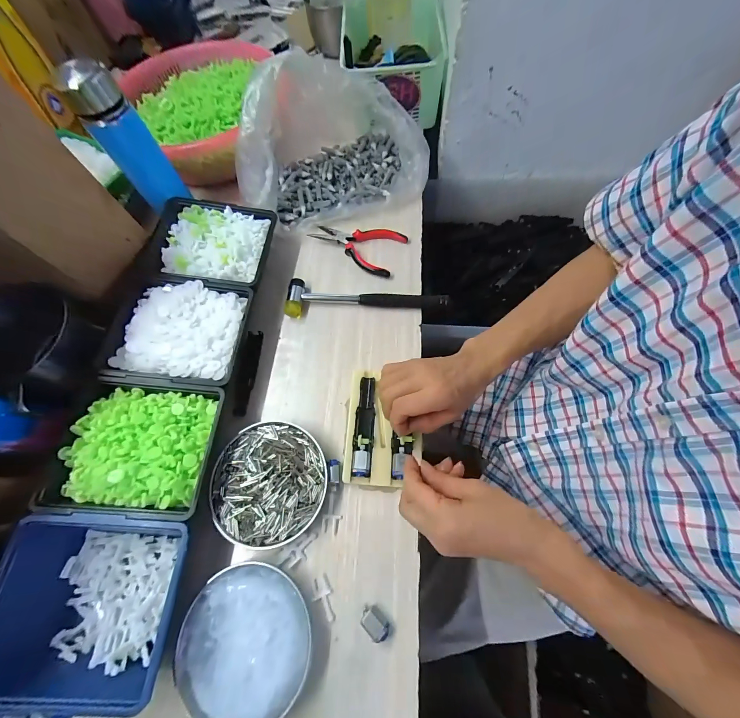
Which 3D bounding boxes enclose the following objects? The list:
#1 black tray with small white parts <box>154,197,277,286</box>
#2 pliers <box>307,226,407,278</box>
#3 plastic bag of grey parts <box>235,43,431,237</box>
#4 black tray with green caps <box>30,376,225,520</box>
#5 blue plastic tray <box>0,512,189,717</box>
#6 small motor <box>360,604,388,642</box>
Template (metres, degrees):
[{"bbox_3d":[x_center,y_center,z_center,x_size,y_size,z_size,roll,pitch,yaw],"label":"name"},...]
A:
[{"bbox_3d":[-0.233,-0.167,0.477,0.153,0.047,0.142,4,67,2],"label":"black tray with small white parts"},{"bbox_3d":[-0.023,-0.190,0.511,0.146,0.008,0.088,21,69,13],"label":"pliers"},{"bbox_3d":[-0.064,-0.358,0.500,0.290,0.159,0.201,-16,65,-3],"label":"plastic bag of grey parts"},{"bbox_3d":[-0.258,0.097,0.358,0.155,0.051,0.142,4,67,2],"label":"black tray with green caps"},{"bbox_3d":[-0.274,0.235,0.313,0.172,0.059,0.148,4,67,1],"label":"blue plastic tray"},{"bbox_3d":[0.004,0.262,0.314,0.028,0.015,0.020,38,72,15],"label":"small motor"}]

